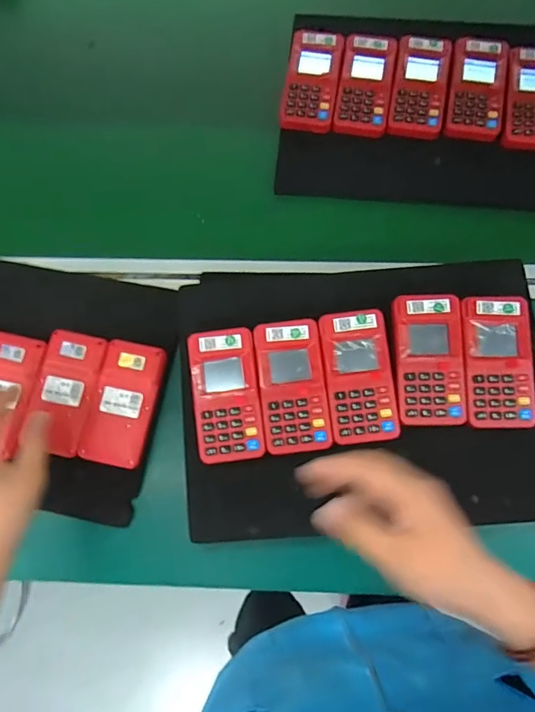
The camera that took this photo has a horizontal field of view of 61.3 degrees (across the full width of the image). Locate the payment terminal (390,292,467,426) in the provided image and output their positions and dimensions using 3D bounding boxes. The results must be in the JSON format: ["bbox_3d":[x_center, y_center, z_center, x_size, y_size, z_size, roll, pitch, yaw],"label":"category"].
[{"bbox_3d":[0.150,0.003,0.422,0.062,0.019,0.120,-1,78,4],"label":"payment terminal"}]

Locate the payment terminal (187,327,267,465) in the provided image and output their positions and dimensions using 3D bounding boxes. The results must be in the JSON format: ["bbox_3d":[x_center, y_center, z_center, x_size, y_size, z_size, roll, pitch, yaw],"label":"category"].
[{"bbox_3d":[-0.039,0.037,0.427,0.062,0.025,0.120,-9,77,3],"label":"payment terminal"}]

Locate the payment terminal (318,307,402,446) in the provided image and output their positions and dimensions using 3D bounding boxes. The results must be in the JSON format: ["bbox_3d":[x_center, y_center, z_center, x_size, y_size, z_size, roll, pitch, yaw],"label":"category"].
[{"bbox_3d":[0.085,0.018,0.420,0.061,0.015,0.121,-8,77,3],"label":"payment terminal"}]

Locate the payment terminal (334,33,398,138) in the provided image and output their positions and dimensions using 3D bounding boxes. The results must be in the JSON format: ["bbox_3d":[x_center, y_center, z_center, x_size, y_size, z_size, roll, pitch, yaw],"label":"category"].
[{"bbox_3d":[0.115,-0.318,0.529,0.061,0.025,0.119,7,79,6],"label":"payment terminal"}]

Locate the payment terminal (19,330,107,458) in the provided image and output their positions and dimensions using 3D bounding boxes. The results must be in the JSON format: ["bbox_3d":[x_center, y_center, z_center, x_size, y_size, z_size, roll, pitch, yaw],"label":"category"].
[{"bbox_3d":[-0.206,0.036,0.455,0.057,0.012,0.119,10,79,7],"label":"payment terminal"}]

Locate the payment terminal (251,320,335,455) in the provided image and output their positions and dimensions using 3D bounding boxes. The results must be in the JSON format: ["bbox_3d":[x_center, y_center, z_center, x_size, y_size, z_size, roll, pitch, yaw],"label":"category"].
[{"bbox_3d":[0.024,0.029,0.427,0.061,0.028,0.120,-8,77,3],"label":"payment terminal"}]

